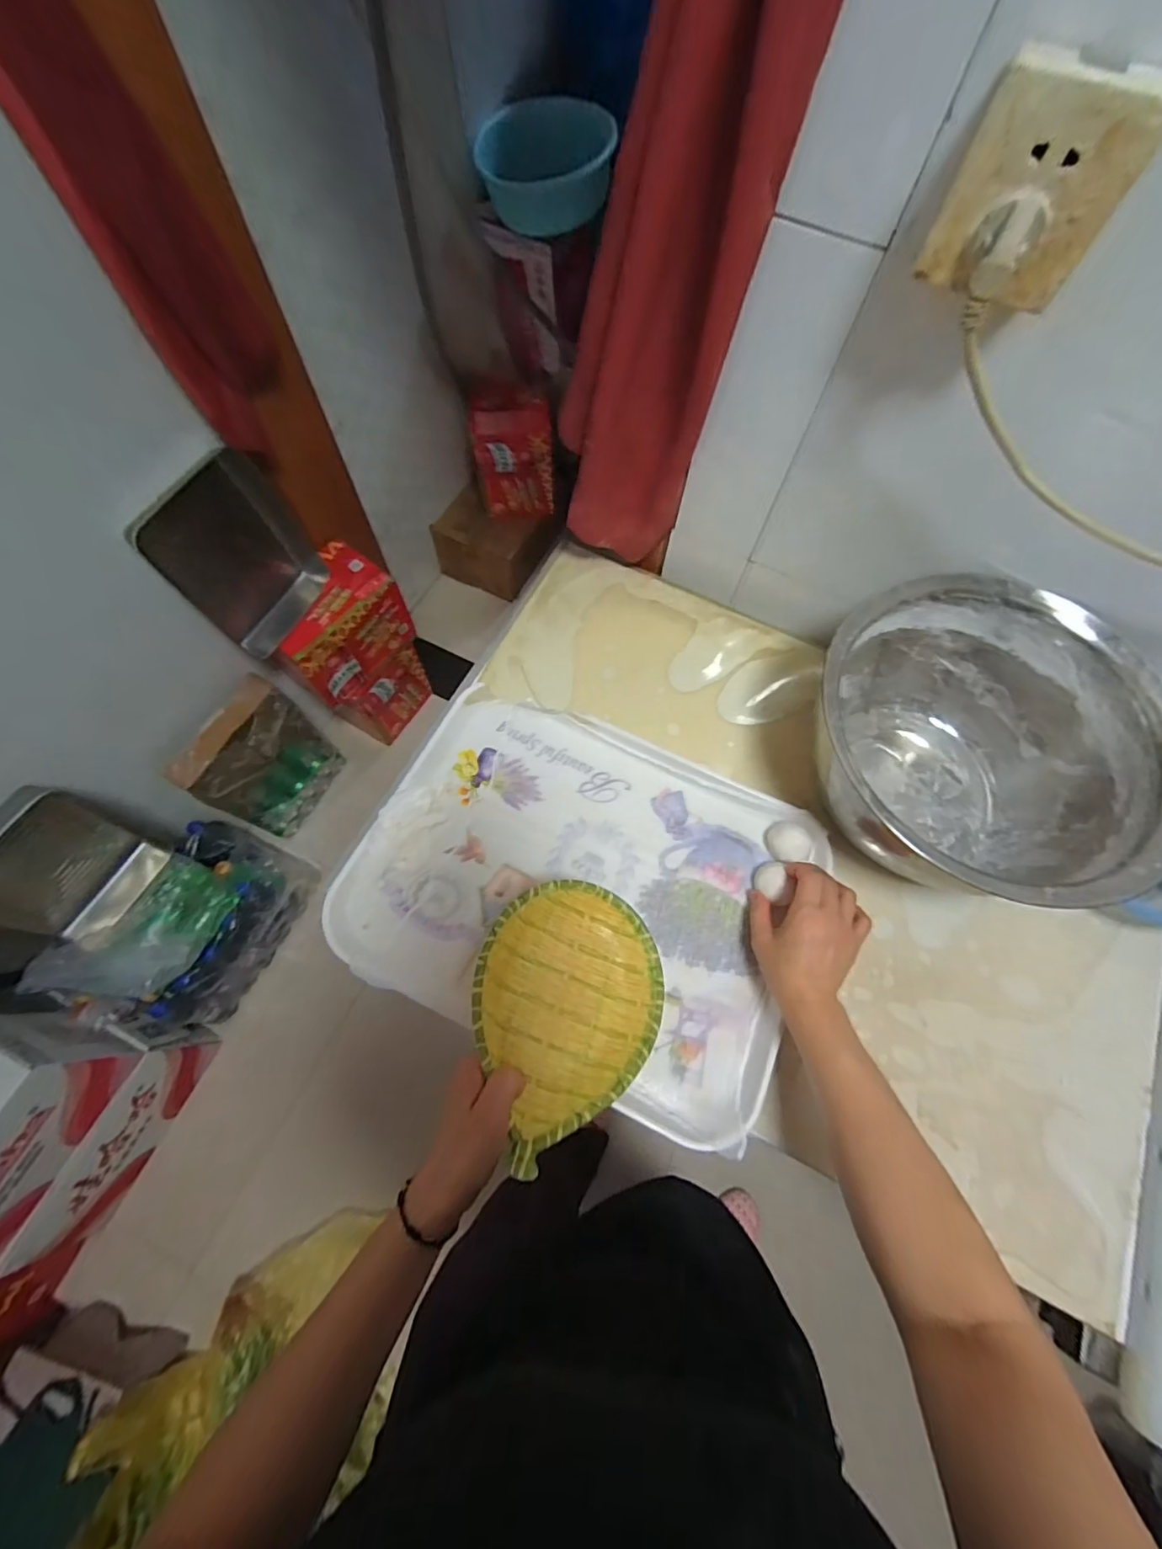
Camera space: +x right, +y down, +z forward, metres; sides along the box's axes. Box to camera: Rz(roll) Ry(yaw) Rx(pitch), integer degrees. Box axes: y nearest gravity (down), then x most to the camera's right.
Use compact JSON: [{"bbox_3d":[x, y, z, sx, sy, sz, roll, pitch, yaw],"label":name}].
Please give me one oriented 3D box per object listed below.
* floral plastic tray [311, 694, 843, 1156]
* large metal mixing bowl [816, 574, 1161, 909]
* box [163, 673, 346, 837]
[{"bbox_3d":[0.008,0.108,0.548,0.427,0.043,0.331,25,70,7],"label":"floral plastic tray"},{"bbox_3d":[0.374,-0.025,0.548,0.301,0.160,0.294,1,69,-2],"label":"large metal mixing bowl"},{"bbox_3d":[-0.713,-0.019,1.269,0.113,0.373,0.273,29,71,9],"label":"box"}]

